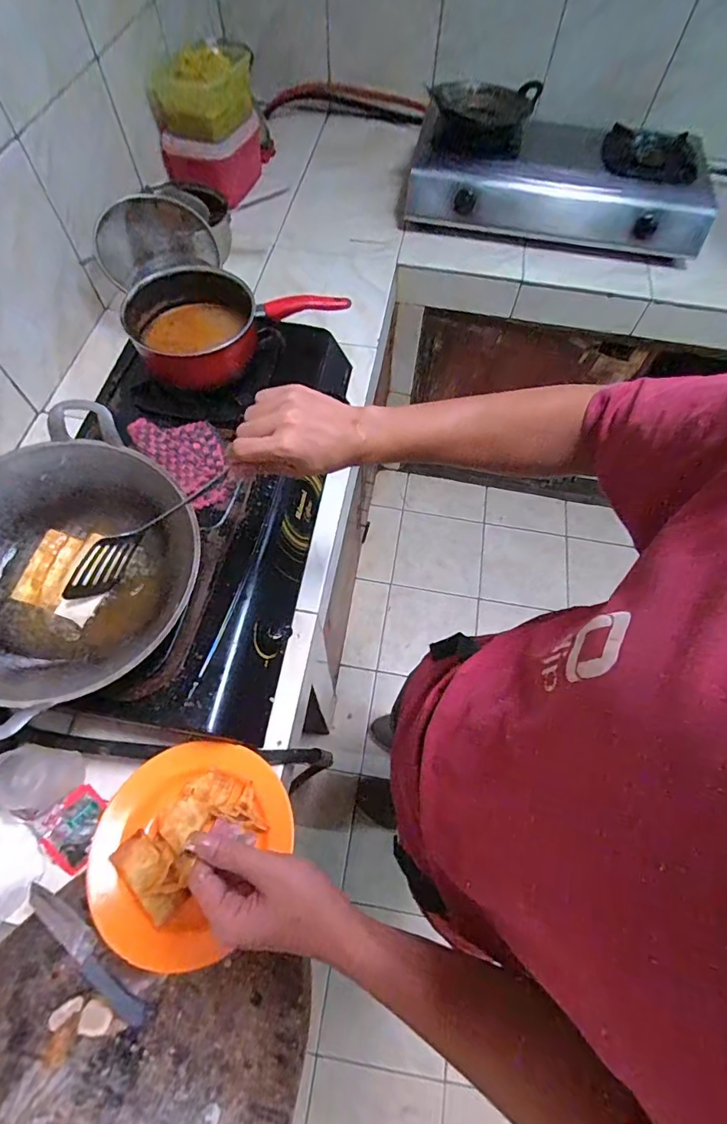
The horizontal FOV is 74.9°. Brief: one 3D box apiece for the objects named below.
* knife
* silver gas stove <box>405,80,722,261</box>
[{"bbox_3d":[-0.297,0.416,0.505,0.180,0.009,0.027,38,68,15],"label":"knife"},{"bbox_3d":[0.530,-0.986,1.192,0.810,0.187,0.393,9,64,2],"label":"silver gas stove"}]

